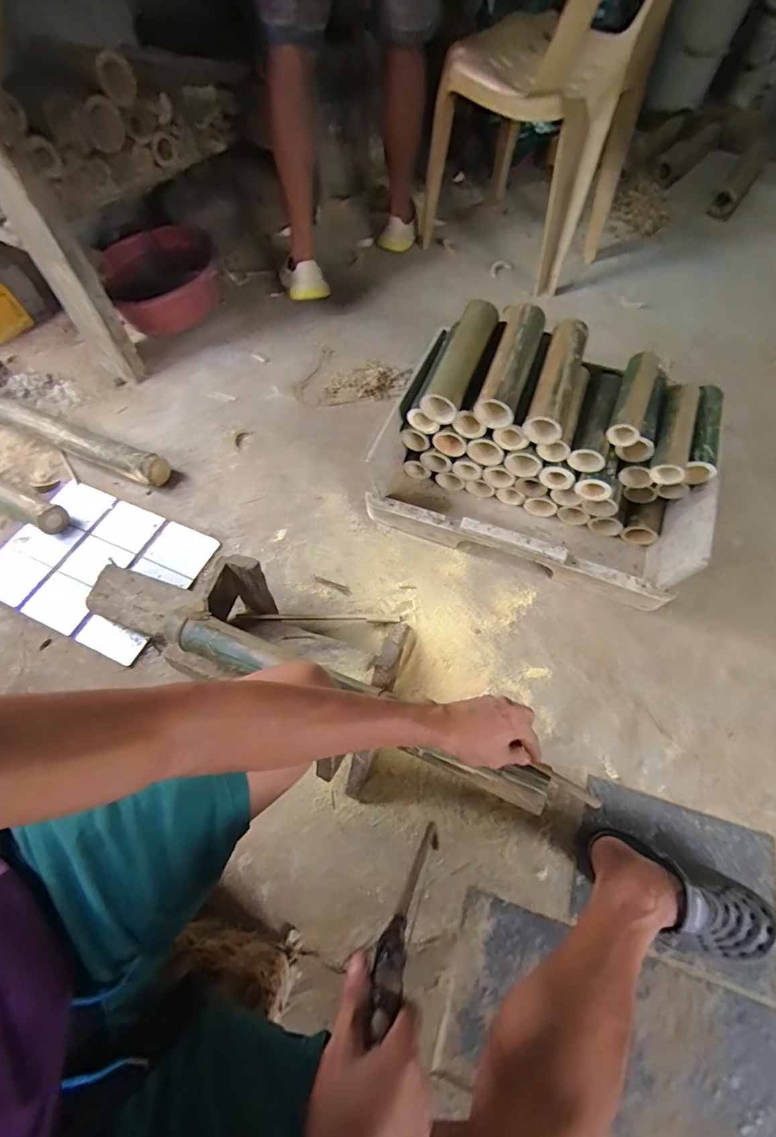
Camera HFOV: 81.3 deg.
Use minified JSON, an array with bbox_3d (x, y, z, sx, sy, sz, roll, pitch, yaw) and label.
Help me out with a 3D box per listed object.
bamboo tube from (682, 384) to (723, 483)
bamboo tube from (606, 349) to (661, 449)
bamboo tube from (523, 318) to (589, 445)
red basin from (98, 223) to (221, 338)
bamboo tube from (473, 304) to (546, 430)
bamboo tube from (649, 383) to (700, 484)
[{"bbox_3d":[0.558,-0.235,0.799,0.061,0.057,0.186,20,68,10],"label":"bamboo tube"},{"bbox_3d":[0.425,-0.297,0.778,0.054,0.046,0.175,22,63,12],"label":"bamboo tube"},{"bbox_3d":[0.292,-0.328,0.777,0.062,0.068,0.227,18,62,10],"label":"bamboo tube"},{"bbox_3d":[-0.598,-0.771,1.209,0.277,0.141,0.352,-17,62,-10],"label":"red basin"},{"bbox_3d":[0.217,-0.358,0.793,0.067,0.078,0.224,18,62,10],"label":"bamboo tube"},{"bbox_3d":[0.497,-0.238,0.781,0.056,0.056,0.191,15,68,8],"label":"bamboo tube"}]

